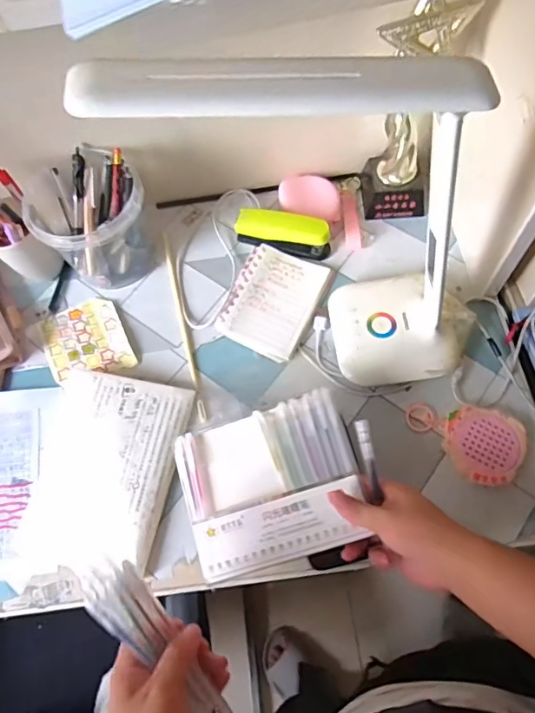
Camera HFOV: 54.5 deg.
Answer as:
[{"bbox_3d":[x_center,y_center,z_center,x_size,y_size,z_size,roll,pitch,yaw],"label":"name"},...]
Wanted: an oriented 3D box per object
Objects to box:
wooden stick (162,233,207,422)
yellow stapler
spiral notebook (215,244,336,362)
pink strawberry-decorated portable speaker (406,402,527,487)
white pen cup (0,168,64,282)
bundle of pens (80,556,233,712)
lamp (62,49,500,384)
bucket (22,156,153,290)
[{"bbox_3d":[-0.107,-0.045,0.651,0.010,0.004,0.266,-14,67,-3],"label":"wooden stick"},{"bbox_3d":[0.020,-0.160,0.668,0.121,0.041,0.032,10,68,8],"label":"yellow stapler"},{"bbox_3d":[0.008,-0.072,0.650,0.109,0.014,0.141,25,71,13],"label":"spiral notebook"},{"bbox_3d":[0.214,0.085,0.565,0.120,0.018,0.080,27,71,13],"label":"pink strawberry-decorated portable speaker"},{"bbox_3d":[-0.308,-0.142,0.634,0.076,0.133,0.084,-35,70,-11],"label":"white pen cup"},{"bbox_3d":[-0.083,0.225,0.405,0.035,0.033,0.158,-39,91,-12],"label":"bundle of pens"},{"bbox_3d":[0.049,-0.092,0.460,0.300,0.366,0.115,0,67,3],"label":"lamp"},{"bbox_3d":[-0.214,-0.165,0.643,0.135,0.126,0.114,-12,67,-2],"label":"bucket"}]

